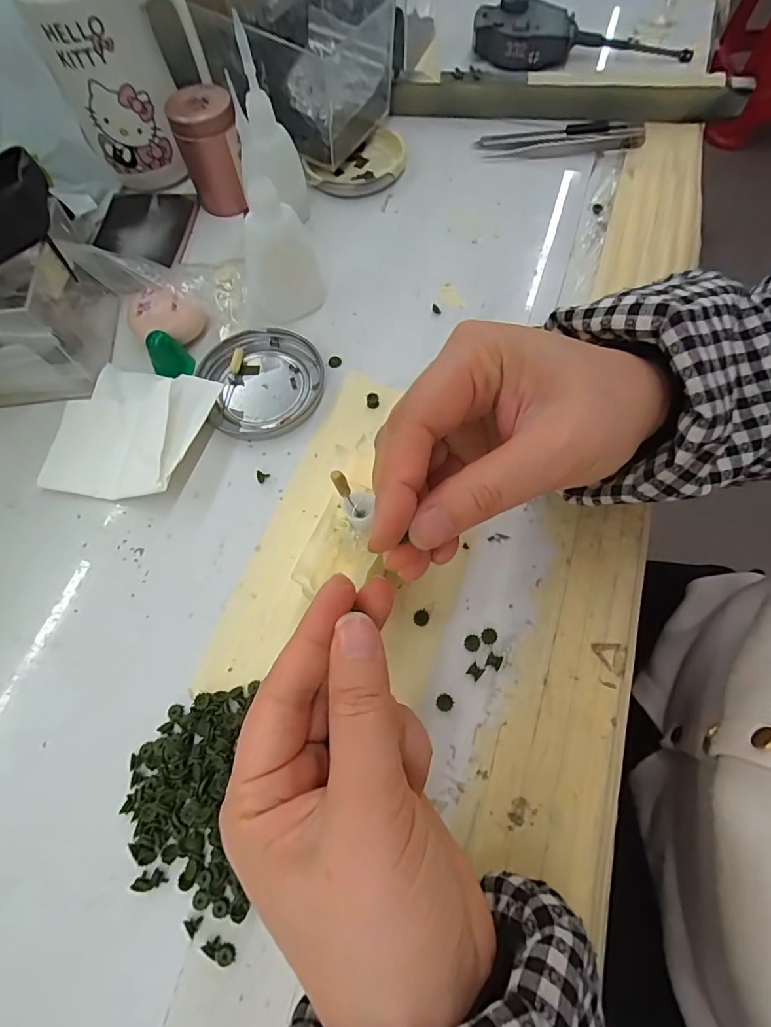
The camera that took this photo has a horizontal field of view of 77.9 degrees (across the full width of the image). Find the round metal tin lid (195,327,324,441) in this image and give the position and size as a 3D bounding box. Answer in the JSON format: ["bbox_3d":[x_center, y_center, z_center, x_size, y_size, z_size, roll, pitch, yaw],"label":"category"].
[{"bbox_3d":[-0.076,-0.083,0.298,0.073,0.008,0.075,0,67,1],"label":"round metal tin lid"}]

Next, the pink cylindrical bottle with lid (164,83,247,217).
[{"bbox_3d":[-0.126,-0.264,0.347,0.042,0.066,0.046,0,67,1],"label":"pink cylindrical bottle with lid"}]

